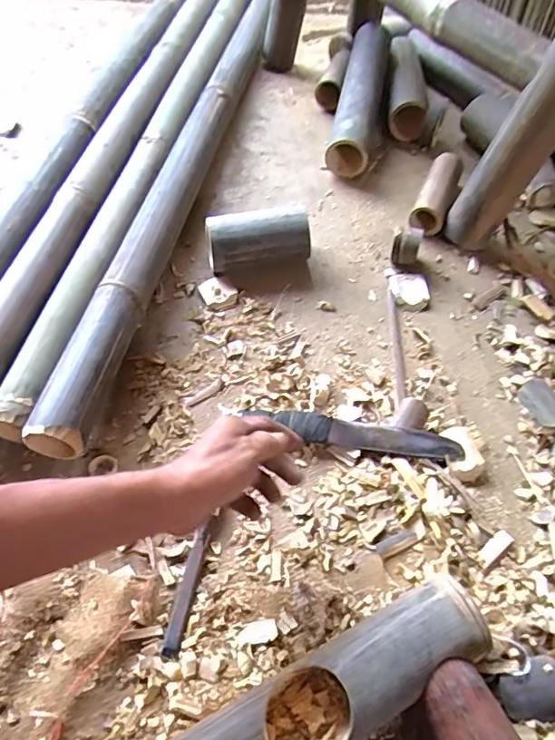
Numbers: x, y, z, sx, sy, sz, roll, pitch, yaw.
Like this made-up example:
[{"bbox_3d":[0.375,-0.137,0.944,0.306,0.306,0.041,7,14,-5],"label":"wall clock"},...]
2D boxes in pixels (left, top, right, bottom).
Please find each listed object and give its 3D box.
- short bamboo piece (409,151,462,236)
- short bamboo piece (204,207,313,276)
[{"bbox_3d":[0.257,-0.282,0.815,0.049,0.058,0.157,21,59,11],"label":"short bamboo piece"},{"bbox_3d":[-0.028,-0.185,0.734,0.145,0.077,0.075,-8,59,-7],"label":"short bamboo piece"}]

